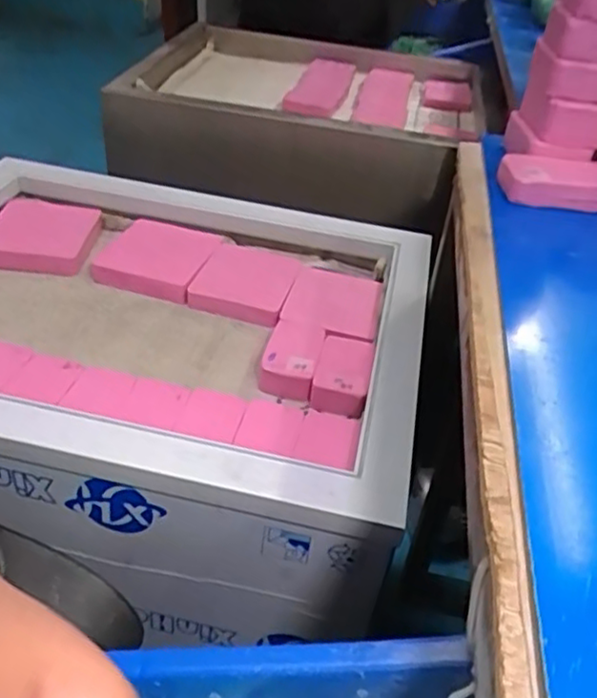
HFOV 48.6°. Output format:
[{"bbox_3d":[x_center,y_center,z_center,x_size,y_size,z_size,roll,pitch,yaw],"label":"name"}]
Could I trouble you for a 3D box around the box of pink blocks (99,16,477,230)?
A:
[{"bbox_3d":[0.017,-0.352,0.976,0.458,0.120,0.410,14,39,9],"label":"box of pink blocks"}]

